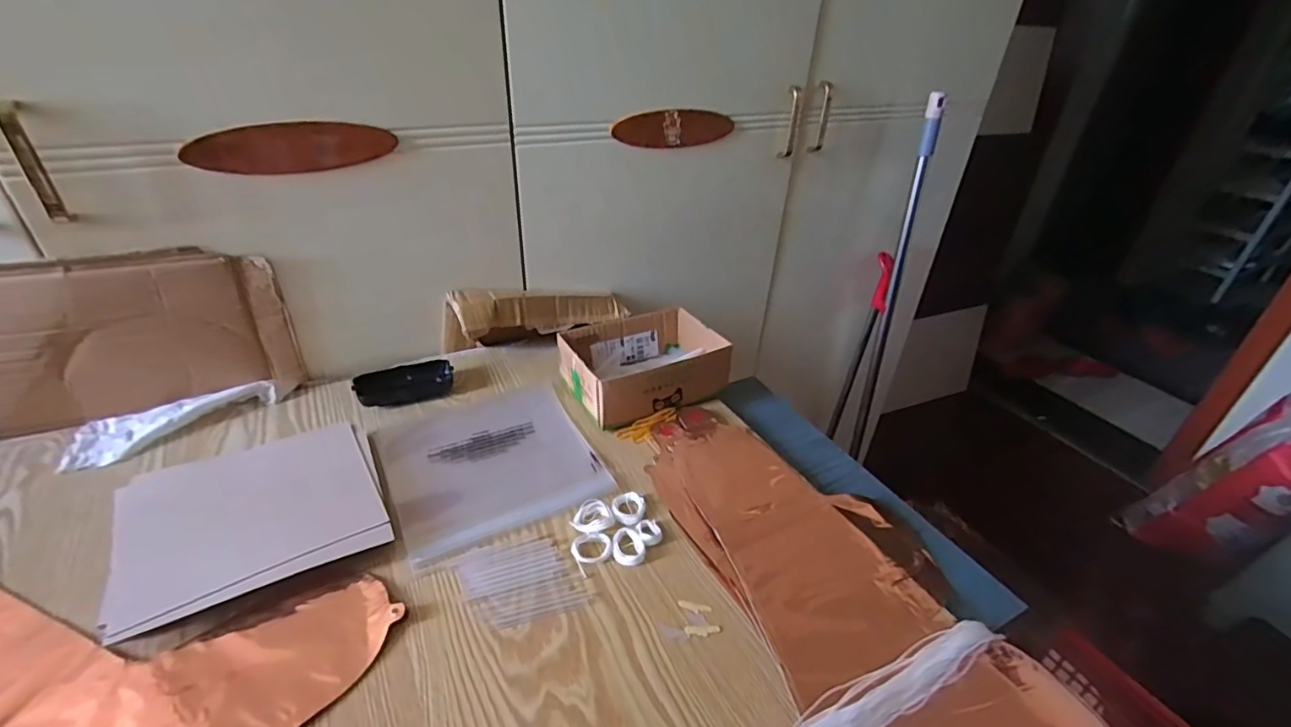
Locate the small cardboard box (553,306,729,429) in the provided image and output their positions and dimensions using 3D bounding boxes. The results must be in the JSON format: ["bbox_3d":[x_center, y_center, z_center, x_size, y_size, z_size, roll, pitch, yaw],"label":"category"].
[{"bbox_3d":[-0.004,0.003,0.691,0.183,0.069,0.137,-14,36,-26],"label":"small cardboard box"}]

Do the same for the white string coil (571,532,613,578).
[{"bbox_3d":[-0.047,0.165,0.491,0.034,0.010,0.036,3,32,-2],"label":"white string coil"}]

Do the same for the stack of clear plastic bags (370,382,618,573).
[{"bbox_3d":[-0.167,0.100,0.592,0.202,0.008,0.208,-15,37,-28],"label":"stack of clear plastic bags"}]

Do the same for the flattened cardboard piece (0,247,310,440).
[{"bbox_3d":[-0.533,-0.025,0.579,0.273,0.175,0.020,-11,35,-23],"label":"flattened cardboard piece"}]

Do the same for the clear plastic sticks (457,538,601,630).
[{"bbox_3d":[-0.103,0.182,0.468,0.098,0.004,0.077,-9,34,-19],"label":"clear plastic sticks"}]

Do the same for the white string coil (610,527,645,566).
[{"bbox_3d":[-0.016,0.163,0.494,0.027,0.010,0.033,-13,36,-25],"label":"white string coil"}]

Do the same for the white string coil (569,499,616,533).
[{"bbox_3d":[-0.049,0.143,0.519,0.037,0.008,0.034,3,32,-2],"label":"white string coil"}]

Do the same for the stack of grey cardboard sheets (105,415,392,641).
[{"bbox_3d":[-0.348,0.130,0.493,0.197,0.016,0.161,-18,47,-25],"label":"stack of grey cardboard sheets"}]

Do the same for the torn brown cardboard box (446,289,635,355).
[{"bbox_3d":[-0.151,-0.069,0.776,0.250,0.083,0.066,-15,37,-27],"label":"torn brown cardboard box"}]

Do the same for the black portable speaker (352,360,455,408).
[{"bbox_3d":[-0.290,0.025,0.671,0.108,0.025,0.048,-14,37,-27],"label":"black portable speaker"}]

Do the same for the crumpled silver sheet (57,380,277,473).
[{"bbox_3d":[-0.506,0.059,0.596,0.183,0.023,0.072,-16,37,-29],"label":"crumpled silver sheet"}]

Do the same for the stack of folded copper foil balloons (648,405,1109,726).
[{"bbox_3d":[0.170,0.182,0.484,0.198,0.018,0.458,-11,35,-23],"label":"stack of folded copper foil balloons"}]

